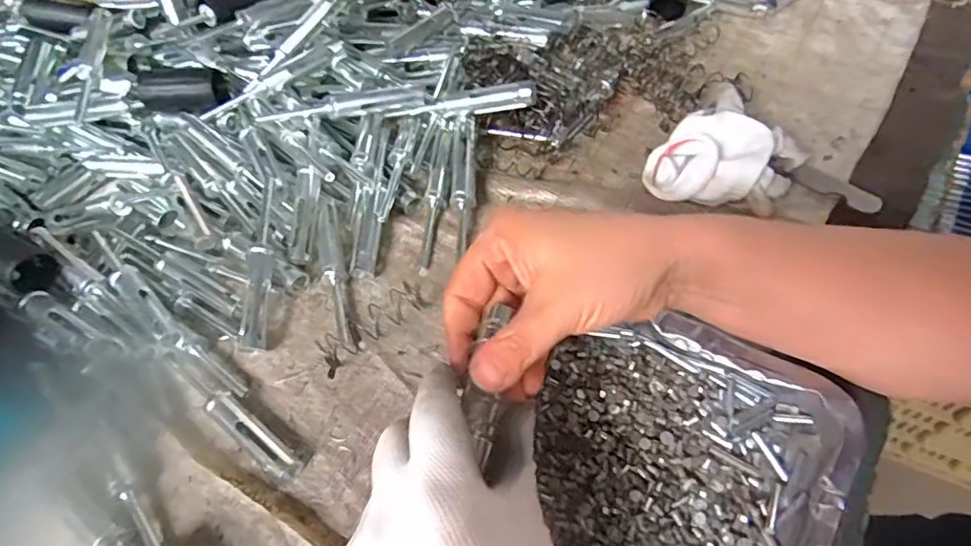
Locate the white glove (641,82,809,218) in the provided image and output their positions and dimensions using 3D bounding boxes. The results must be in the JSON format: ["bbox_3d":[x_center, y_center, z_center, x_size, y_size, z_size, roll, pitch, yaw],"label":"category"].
[{"bbox_3d":[0.174,-0.082,0.415,0.090,0.042,0.095,37,67,24],"label":"white glove"}]

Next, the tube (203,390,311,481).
[{"bbox_3d":[-0.144,0.101,0.359,0.078,0.013,0.020,27,63,20],"label":"tube"}]

